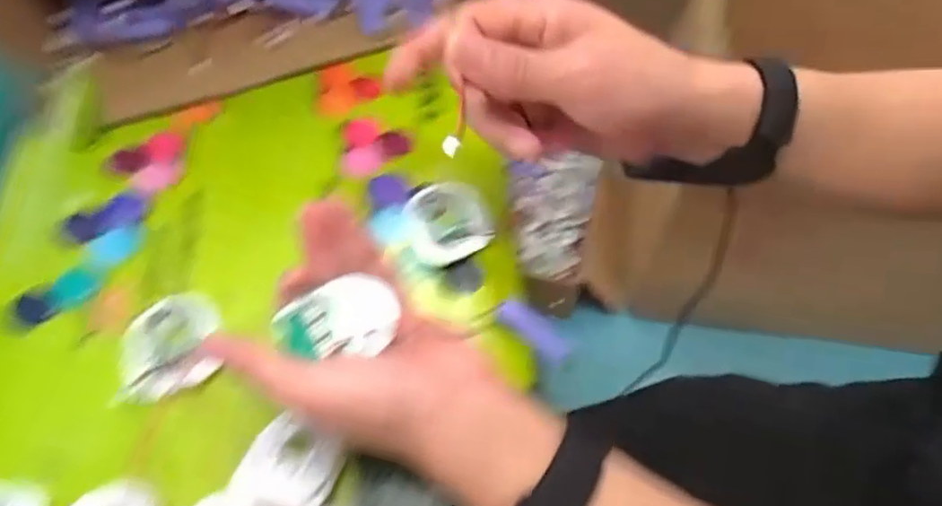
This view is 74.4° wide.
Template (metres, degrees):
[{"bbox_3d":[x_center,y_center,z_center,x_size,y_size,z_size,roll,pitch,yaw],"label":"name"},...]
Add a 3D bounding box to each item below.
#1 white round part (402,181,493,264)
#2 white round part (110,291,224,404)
[{"bbox_3d":[-0.015,-0.021,0.400,0.049,0.008,0.059,-17,62,-8],"label":"white round part"},{"bbox_3d":[-0.174,0.053,0.357,0.055,0.011,0.063,-17,61,-8],"label":"white round part"}]

